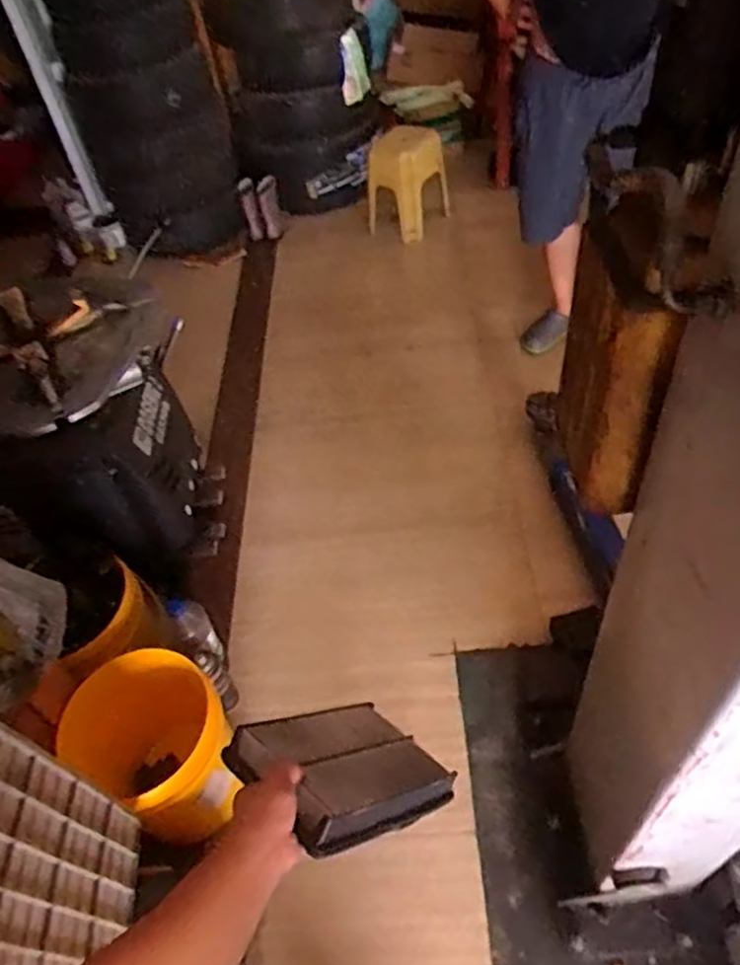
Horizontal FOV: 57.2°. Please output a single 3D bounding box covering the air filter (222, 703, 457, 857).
[{"bbox_3d":[-0.029,0.334,0.795,0.166,0.259,0.046,35,104,39],"label":"air filter"}]

